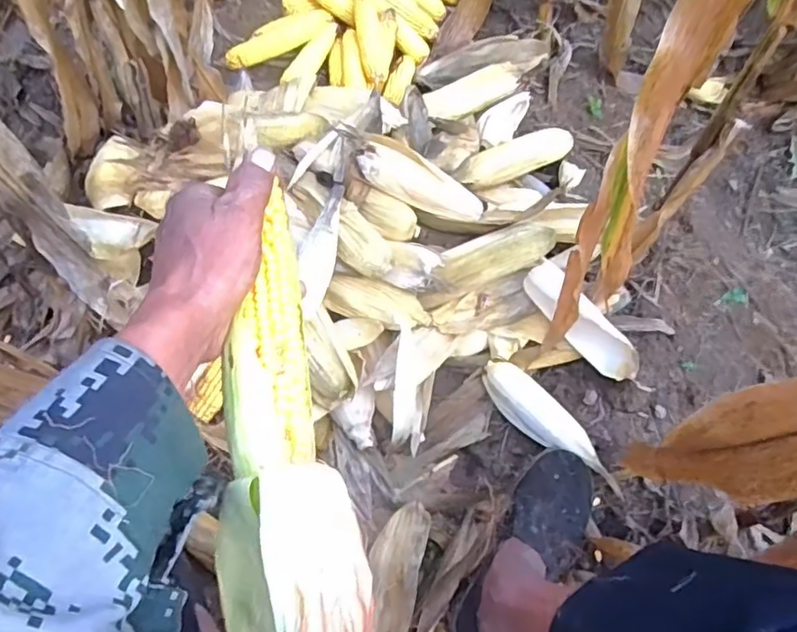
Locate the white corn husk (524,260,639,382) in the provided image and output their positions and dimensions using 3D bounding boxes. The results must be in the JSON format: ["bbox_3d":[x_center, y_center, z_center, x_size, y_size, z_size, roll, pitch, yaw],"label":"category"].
[{"bbox_3d":[0.264,0.012,0.881,0.058,0.060,0.205,-34,69,-20],"label":"white corn husk"}]

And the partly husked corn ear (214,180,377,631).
[{"bbox_3d":[-0.066,0.097,0.338,0.085,0.056,0.347,-8,59,-9],"label":"partly husked corn ear"}]

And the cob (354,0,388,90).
[{"bbox_3d":[-0.054,-0.541,1.190,0.055,0.051,0.221,-5,62,-7],"label":"cob"}]

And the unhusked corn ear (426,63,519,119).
[{"bbox_3d":[0.143,-0.426,1.157,0.204,0.053,0.075,-23,65,-16],"label":"unhusked corn ear"}]

